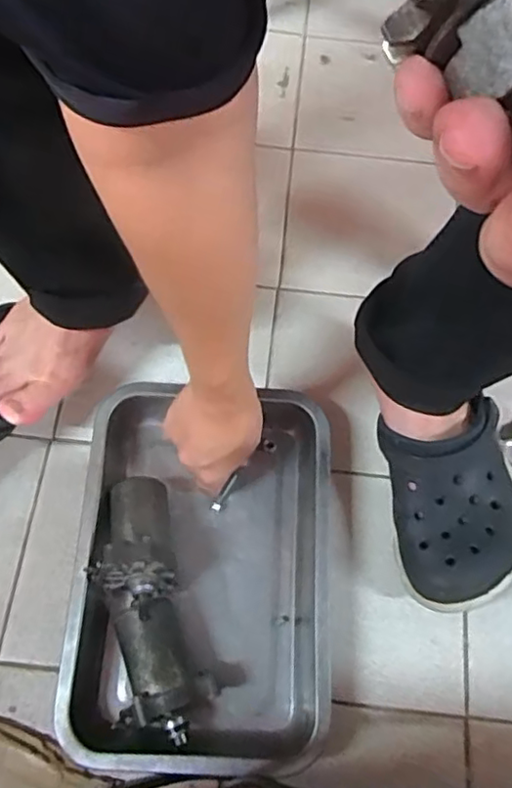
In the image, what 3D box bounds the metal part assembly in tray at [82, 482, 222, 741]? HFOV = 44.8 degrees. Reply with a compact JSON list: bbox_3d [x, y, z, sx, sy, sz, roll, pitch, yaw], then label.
[{"bbox_3d":[-0.091,0.170,0.507,0.071,0.080,0.199,-14,68,-8],"label":"metal part assembly in tray"}]

